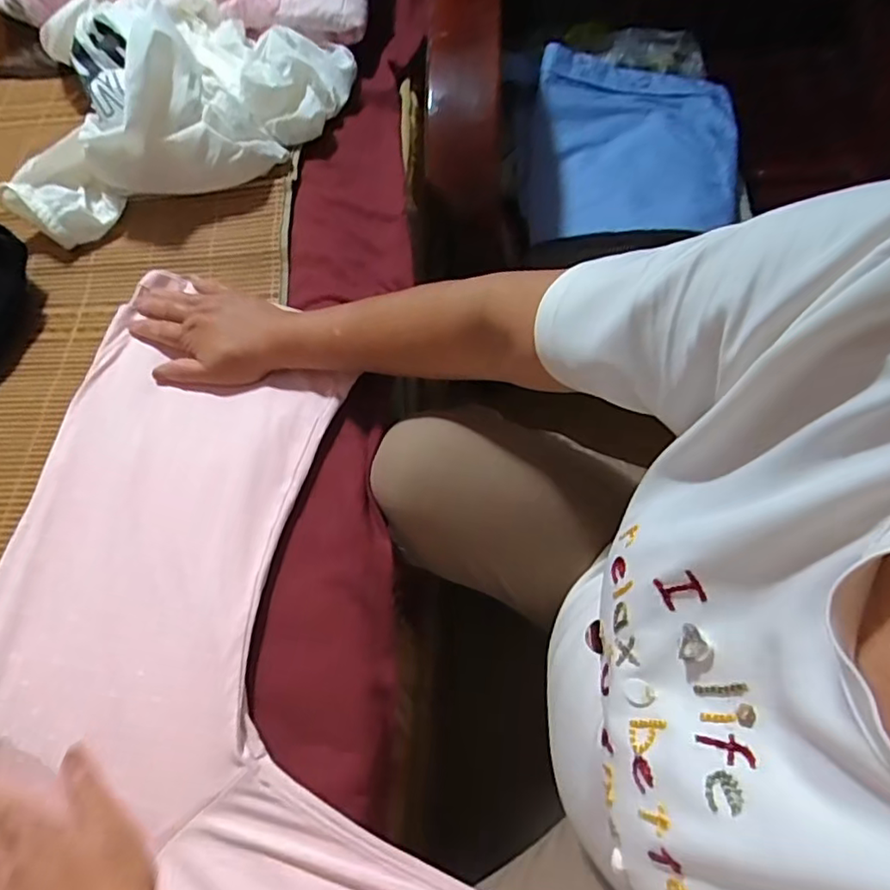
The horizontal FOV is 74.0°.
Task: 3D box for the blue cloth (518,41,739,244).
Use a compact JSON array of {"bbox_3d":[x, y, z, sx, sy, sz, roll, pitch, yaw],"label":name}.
[{"bbox_3d":[0.212,-0.348,0.692,0.244,0.047,0.258,6,67,7],"label":"blue cloth"}]

